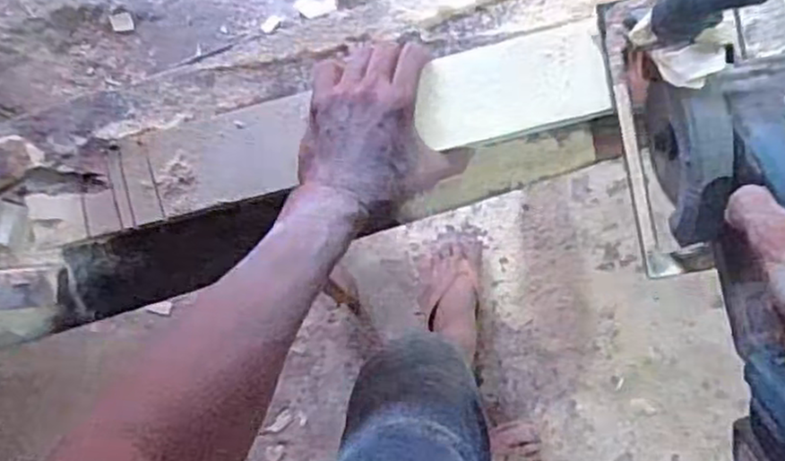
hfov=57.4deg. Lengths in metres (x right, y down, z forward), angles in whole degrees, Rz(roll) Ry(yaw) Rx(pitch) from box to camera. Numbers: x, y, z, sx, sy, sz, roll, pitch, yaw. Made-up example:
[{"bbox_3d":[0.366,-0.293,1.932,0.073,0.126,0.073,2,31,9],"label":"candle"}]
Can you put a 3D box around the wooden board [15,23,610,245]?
[{"bbox_3d":[-0.072,-0.079,0.617,0.508,0.017,0.076,-13,90,6],"label":"wooden board"}]

